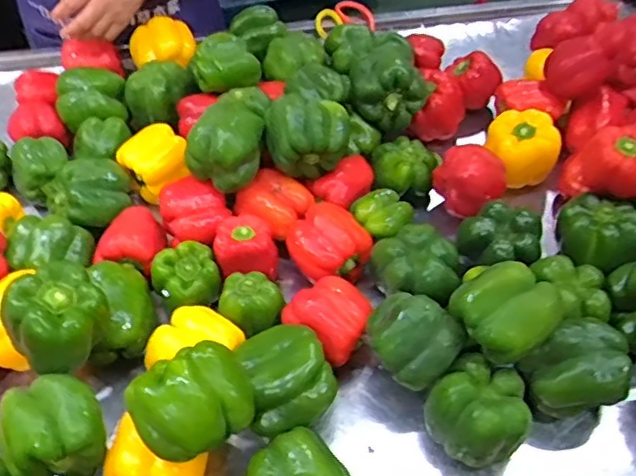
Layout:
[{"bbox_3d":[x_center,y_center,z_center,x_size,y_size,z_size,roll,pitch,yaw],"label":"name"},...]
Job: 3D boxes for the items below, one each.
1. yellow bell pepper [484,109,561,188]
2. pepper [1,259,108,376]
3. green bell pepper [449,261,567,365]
[{"bbox_3d":[0.280,-0.126,0.875,0.090,0.072,0.081,-9,52,-6],"label":"yellow bell pepper"},{"bbox_3d":[-0.260,0.085,0.638,0.086,0.091,0.094,0,52,1],"label":"pepper"},{"bbox_3d":[0.191,0.075,0.642,0.097,0.066,0.090,0,52,1],"label":"green bell pepper"}]

